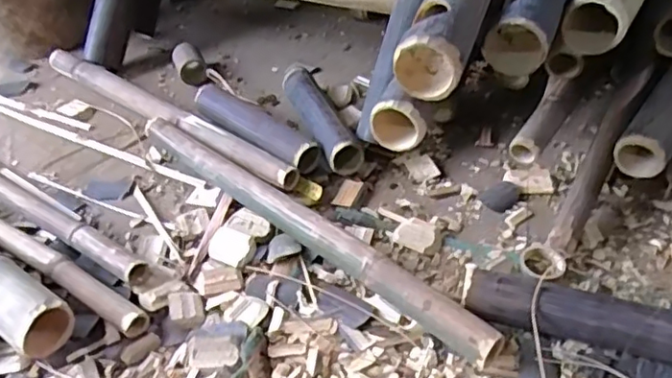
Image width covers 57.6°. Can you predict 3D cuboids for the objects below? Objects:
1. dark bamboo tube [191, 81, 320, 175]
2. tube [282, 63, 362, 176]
[{"bbox_3d":[-0.135,-0.097,0.990,0.272,0.050,0.062,32,56,34],"label":"dark bamboo tube"},{"bbox_3d":[-0.031,-0.124,1.005,0.063,0.054,0.284,-20,45,-13],"label":"tube"}]

